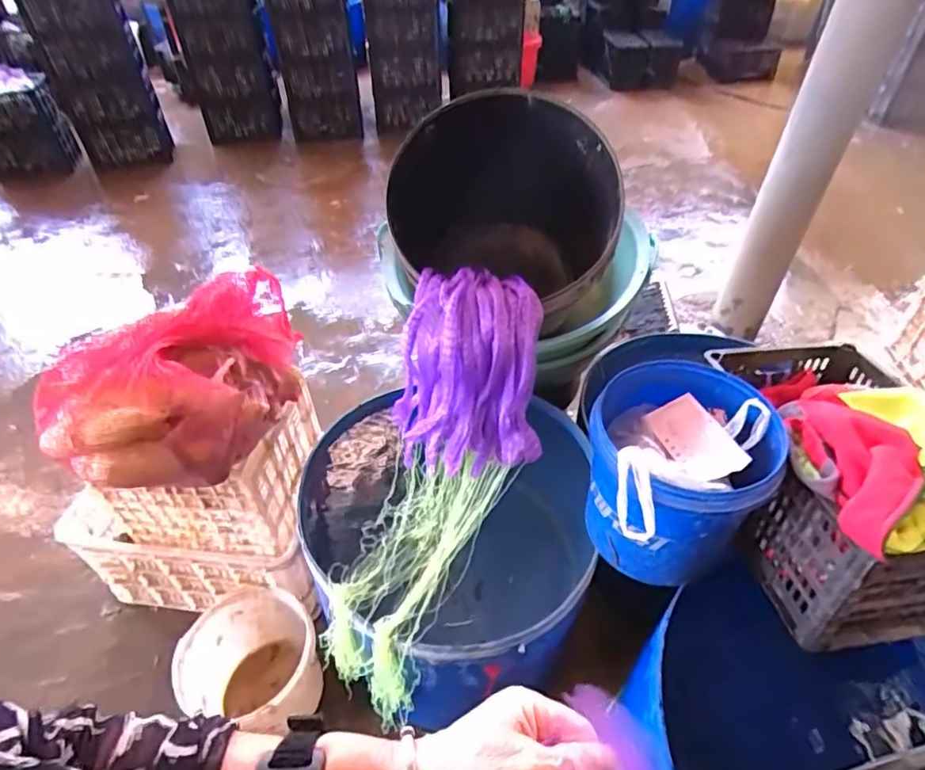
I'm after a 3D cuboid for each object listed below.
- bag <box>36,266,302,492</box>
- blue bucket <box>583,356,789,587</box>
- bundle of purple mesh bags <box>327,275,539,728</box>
[{"bbox_3d":[-0.460,0.004,0.934,0.408,0.195,0.265,-22,48,-22],"label":"bag"},{"bbox_3d":[0.318,0.136,0.878,0.261,0.249,0.261,0,44,0],"label":"blue bucket"},{"bbox_3d":[-0.035,0.129,0.881,0.216,0.612,0.193,29,20,26],"label":"bundle of purple mesh bags"}]

